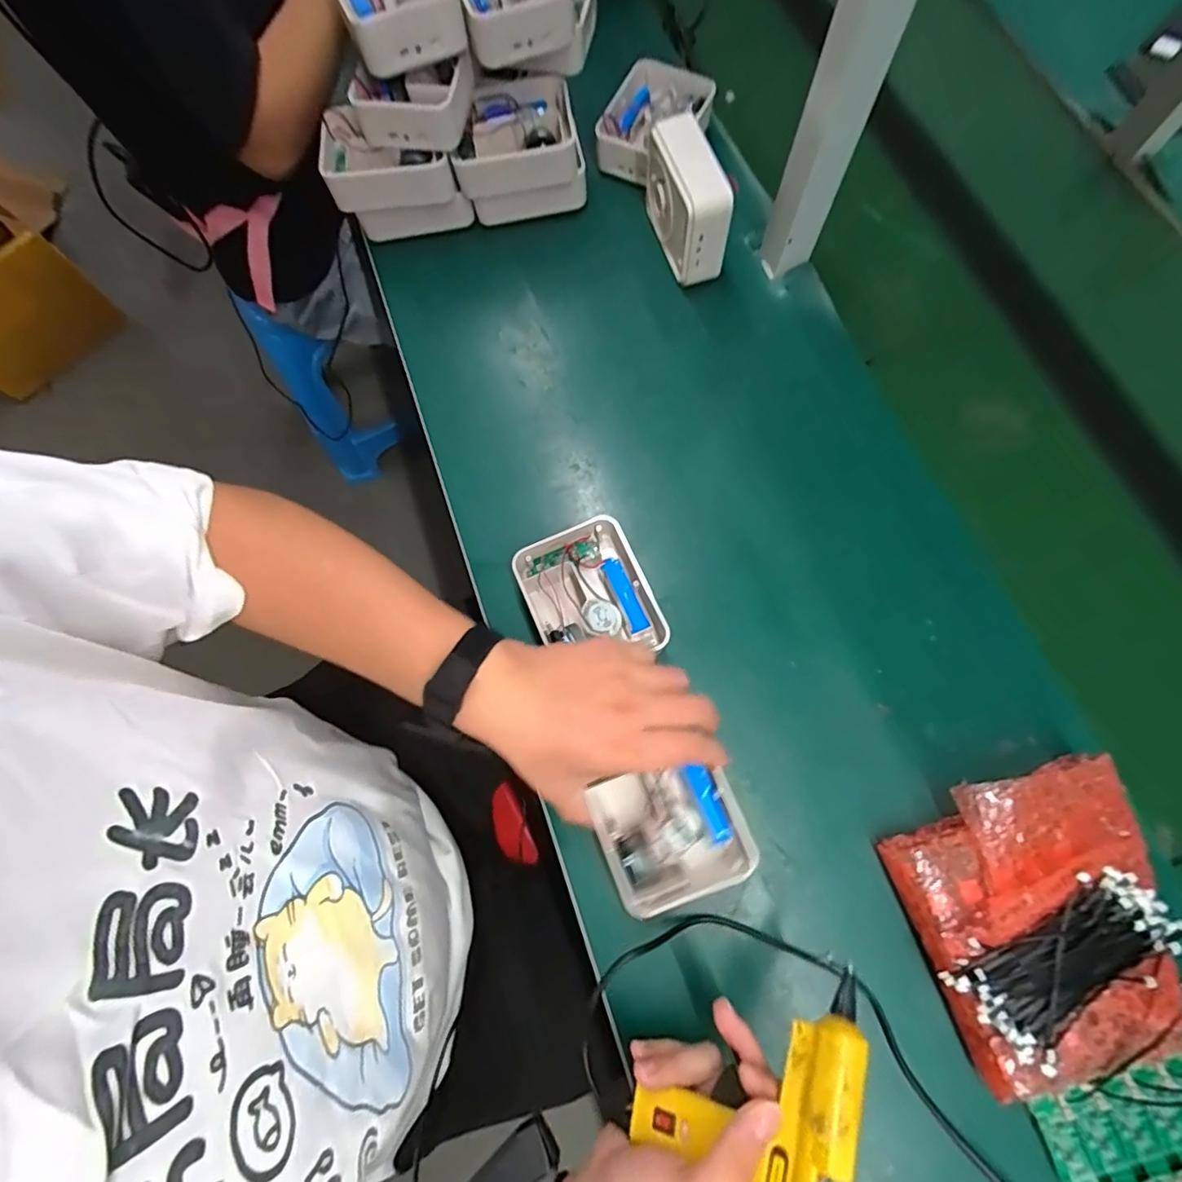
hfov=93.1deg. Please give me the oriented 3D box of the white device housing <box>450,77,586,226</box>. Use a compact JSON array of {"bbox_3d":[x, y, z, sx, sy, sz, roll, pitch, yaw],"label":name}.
[{"bbox_3d":[-0.077,-0.478,0.616,0.132,0.081,0.100,-6,74,0],"label":"white device housing"}]

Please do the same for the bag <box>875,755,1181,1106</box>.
[{"bbox_3d":[0.326,0.234,0.404,0.172,0.064,0.189,-17,74,-3],"label":"bag"}]

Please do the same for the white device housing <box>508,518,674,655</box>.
[{"bbox_3d":[-0.003,0.010,0.491,0.107,0.056,0.129,-23,75,-5],"label":"white device housing"}]

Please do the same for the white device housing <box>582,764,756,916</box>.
[{"bbox_3d":[0.060,0.180,0.427,0.100,0.051,0.097,-21,74,-4],"label":"white device housing"}]

